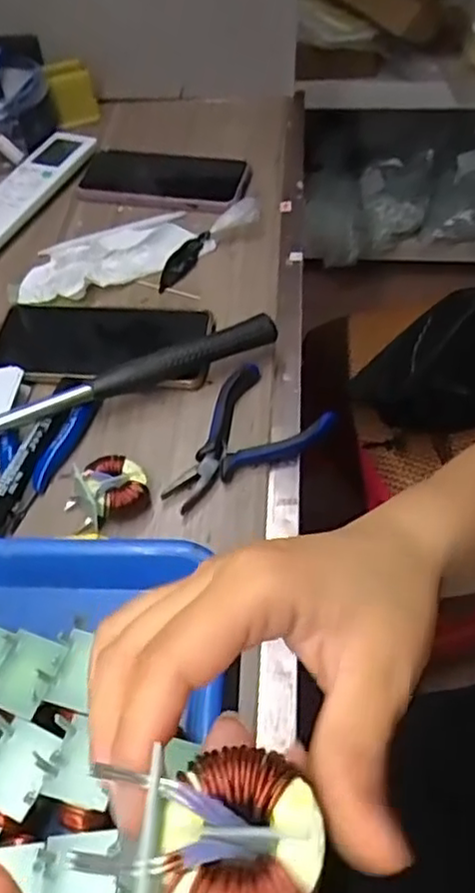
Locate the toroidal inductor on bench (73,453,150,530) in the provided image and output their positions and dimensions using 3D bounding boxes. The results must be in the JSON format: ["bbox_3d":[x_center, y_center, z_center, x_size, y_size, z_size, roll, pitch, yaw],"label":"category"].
[{"bbox_3d":[-0.078,0.024,0.405,0.040,0.024,0.038,-17,53,-11],"label":"toroidal inductor on bench"}]

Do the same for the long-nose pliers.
[{"bbox_3d":[-0.003,-0.002,0.429,0.111,0.024,0.078,-36,59,-23],"label":"long-nose pliers"}]

